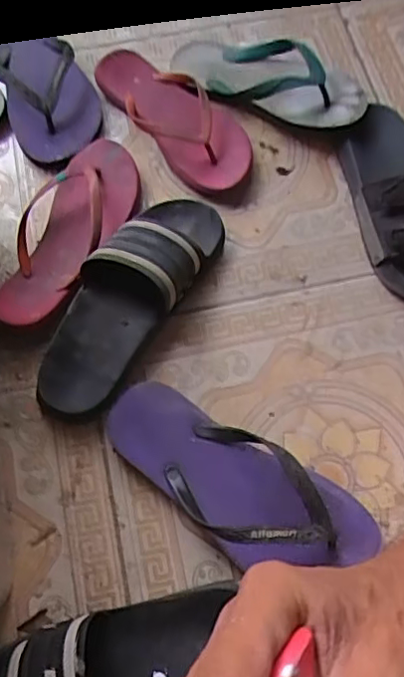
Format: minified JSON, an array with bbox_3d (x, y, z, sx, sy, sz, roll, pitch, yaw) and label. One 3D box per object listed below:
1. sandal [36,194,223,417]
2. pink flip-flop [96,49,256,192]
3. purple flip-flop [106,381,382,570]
[{"bbox_3d":[-0.075,-0.046,0.588,0.099,0.065,0.267,31,72,12],"label":"sandal"},{"bbox_3d":[-0.035,-0.277,0.713,0.095,0.057,0.232,-34,72,-12],"label":"pink flip-flop"},{"bbox_3d":[0.029,0.130,0.524,0.267,0.053,0.095,29,71,11],"label":"purple flip-flop"}]

